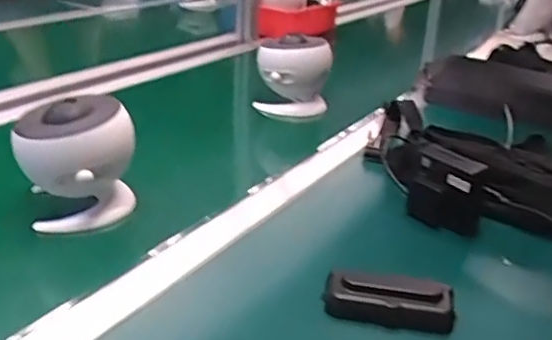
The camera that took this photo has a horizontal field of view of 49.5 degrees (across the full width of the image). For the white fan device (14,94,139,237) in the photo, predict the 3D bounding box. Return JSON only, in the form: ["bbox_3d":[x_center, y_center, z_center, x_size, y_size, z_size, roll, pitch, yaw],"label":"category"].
[{"bbox_3d":[-0.201,-0.008,0.606,0.109,0.112,0.083,-6,27,-21],"label":"white fan device"}]

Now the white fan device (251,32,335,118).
[{"bbox_3d":[0.028,-0.152,0.954,0.117,0.122,0.126,5,25,2],"label":"white fan device"}]

